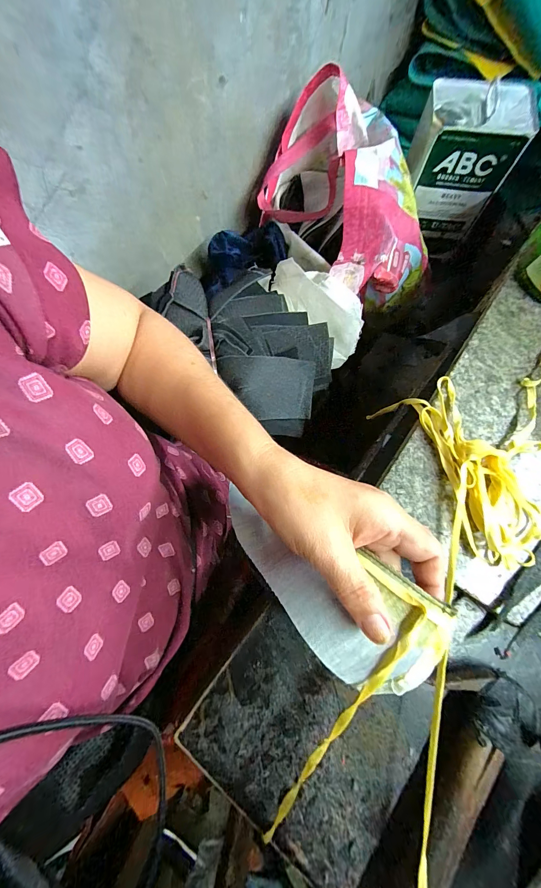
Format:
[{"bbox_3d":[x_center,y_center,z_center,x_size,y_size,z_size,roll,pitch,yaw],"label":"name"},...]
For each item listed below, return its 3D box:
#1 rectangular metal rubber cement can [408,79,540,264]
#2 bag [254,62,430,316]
[{"bbox_3d":[0.321,-0.488,0.570,0.165,0.209,0.114,8,76,3],"label":"rectangular metal rubber cement can"},{"bbox_3d":[0.122,-0.399,0.510,0.214,0.144,0.357,-26,77,-6],"label":"bag"}]

